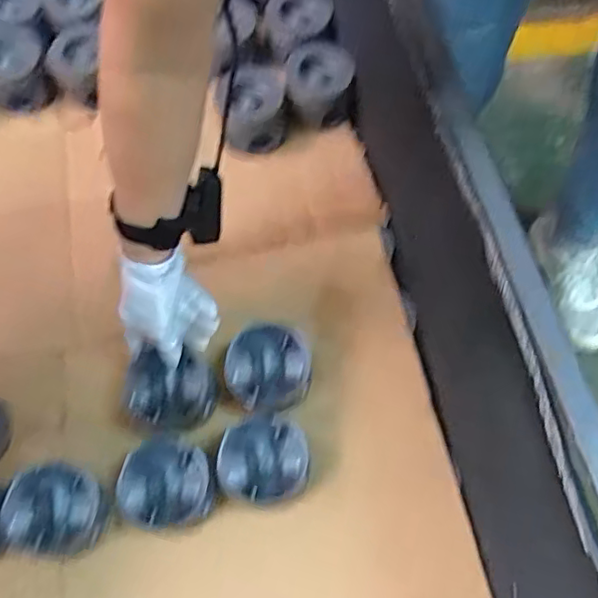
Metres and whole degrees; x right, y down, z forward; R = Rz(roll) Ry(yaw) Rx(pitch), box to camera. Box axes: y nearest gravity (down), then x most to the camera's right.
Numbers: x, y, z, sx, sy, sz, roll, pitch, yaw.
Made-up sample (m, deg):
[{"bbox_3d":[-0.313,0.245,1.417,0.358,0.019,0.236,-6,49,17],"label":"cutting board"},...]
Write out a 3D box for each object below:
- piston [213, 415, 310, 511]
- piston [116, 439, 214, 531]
[{"bbox_3d":[-0.035,0.165,0.643,0.089,0.064,0.093,12,67,6],"label":"piston"},{"bbox_3d":[-0.132,0.193,0.634,0.094,0.063,0.086,0,67,1],"label":"piston"}]

